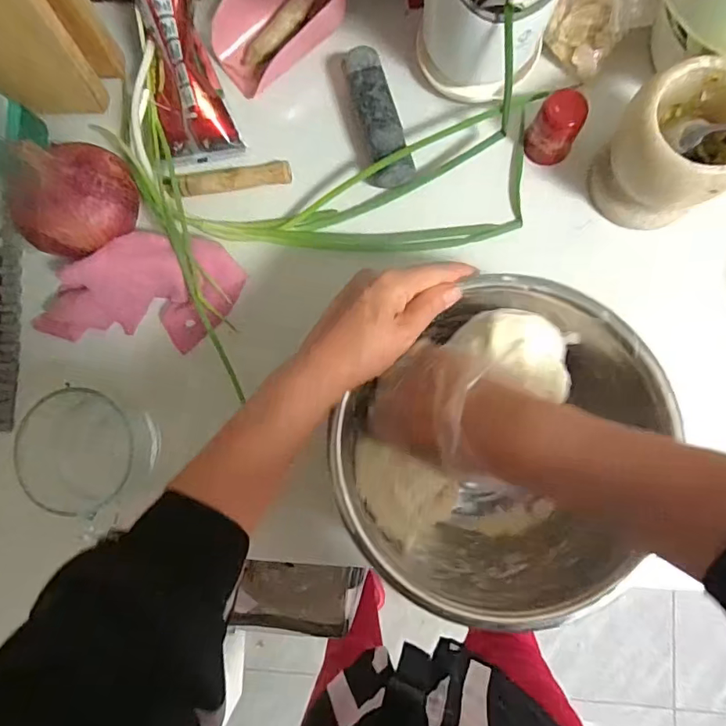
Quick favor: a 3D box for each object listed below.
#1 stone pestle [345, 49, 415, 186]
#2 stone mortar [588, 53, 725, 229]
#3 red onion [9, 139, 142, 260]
[{"bbox_3d":[0.013,-0.237,0.460,0.042,0.032,0.129,-16,84,3],"label":"stone pestle"},{"bbox_3d":[0.264,-0.176,0.406,0.091,0.105,0.093,-30,84,1],"label":"stone mortar"},{"bbox_3d":[-0.266,-0.150,0.443,0.083,0.086,0.108,36,89,6],"label":"red onion"}]

